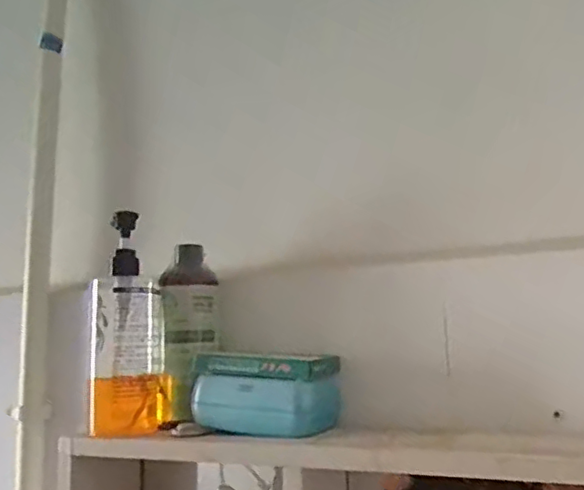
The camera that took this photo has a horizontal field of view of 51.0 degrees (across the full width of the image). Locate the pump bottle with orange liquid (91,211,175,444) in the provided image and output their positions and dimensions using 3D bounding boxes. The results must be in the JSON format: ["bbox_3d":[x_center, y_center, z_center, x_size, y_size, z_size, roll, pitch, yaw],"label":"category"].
[{"bbox_3d":[-0.138,0.067,0.522,0.069,0.177,0.053,1,-7,-19],"label":"pump bottle with orange liquid"}]

